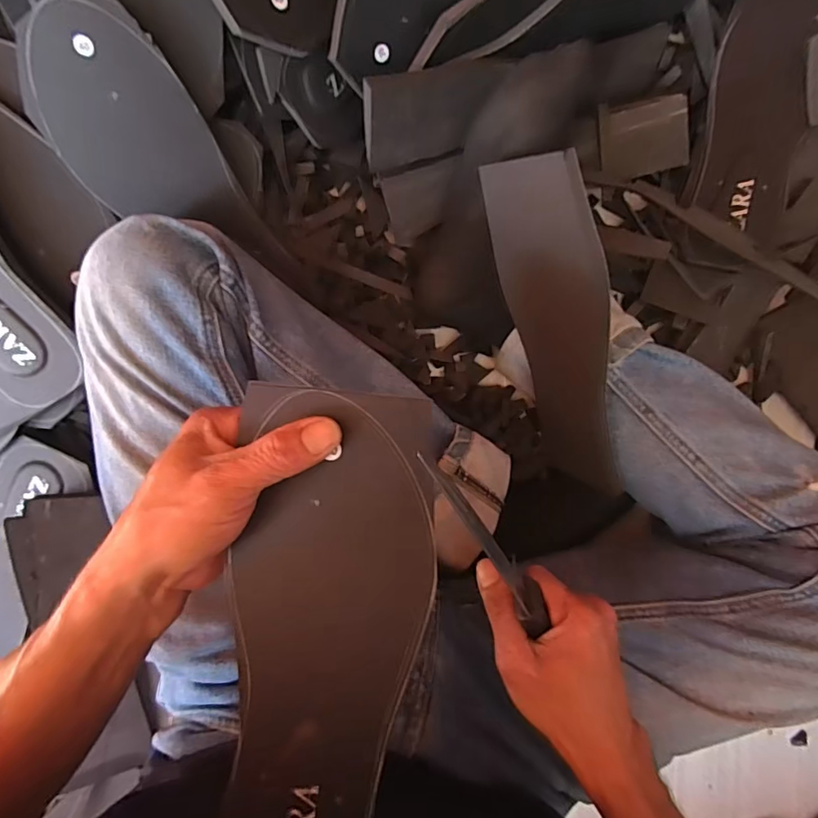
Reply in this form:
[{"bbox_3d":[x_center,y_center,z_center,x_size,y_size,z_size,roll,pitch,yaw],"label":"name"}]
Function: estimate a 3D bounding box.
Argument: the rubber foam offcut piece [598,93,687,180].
[{"bbox_3d":[0.201,-0.232,0.429,0.078,0.014,0.057,-13,97,-4],"label":"rubber foam offcut piece"}]

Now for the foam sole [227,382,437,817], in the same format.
[{"bbox_3d":[-0.040,0.110,0.238,0.093,0.008,0.234,5,89,7],"label":"foam sole"}]

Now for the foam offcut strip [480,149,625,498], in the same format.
[{"bbox_3d":[0.112,-0.049,0.378,0.010,0.096,0.258,-30,117,-20],"label":"foam offcut strip"}]

